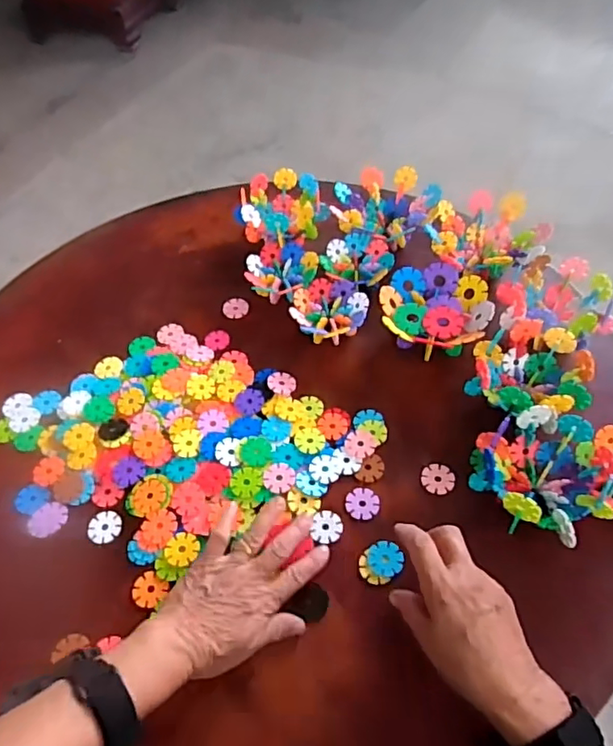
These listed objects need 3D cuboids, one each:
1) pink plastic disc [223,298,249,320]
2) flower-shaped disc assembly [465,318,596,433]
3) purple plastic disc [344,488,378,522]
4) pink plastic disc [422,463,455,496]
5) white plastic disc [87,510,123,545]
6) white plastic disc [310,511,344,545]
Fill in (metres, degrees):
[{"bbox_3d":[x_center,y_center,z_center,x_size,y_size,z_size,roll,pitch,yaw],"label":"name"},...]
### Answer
[{"bbox_3d":[-0.090,-0.083,0.718,0.033,0.005,0.033,-2,55,3],"label":"pink plastic disc"},{"bbox_3d":[0.228,0.008,0.579,0.107,0.079,0.113,-2,55,3],"label":"flower-shaped disc assembly"},{"bbox_3d":[0.054,0.126,0.546,0.031,0.004,0.033,-2,55,3],"label":"purple plastic disc"},{"bbox_3d":[0.130,0.104,0.556,0.031,0.004,0.031,-2,55,3],"label":"pink plastic disc"},{"bbox_3d":[-0.196,0.149,0.544,0.032,0.004,0.033,-6,54,1],"label":"white plastic disc"},{"bbox_3d":[0.020,0.145,0.533,0.028,0.004,0.030,-2,55,3],"label":"white plastic disc"}]

